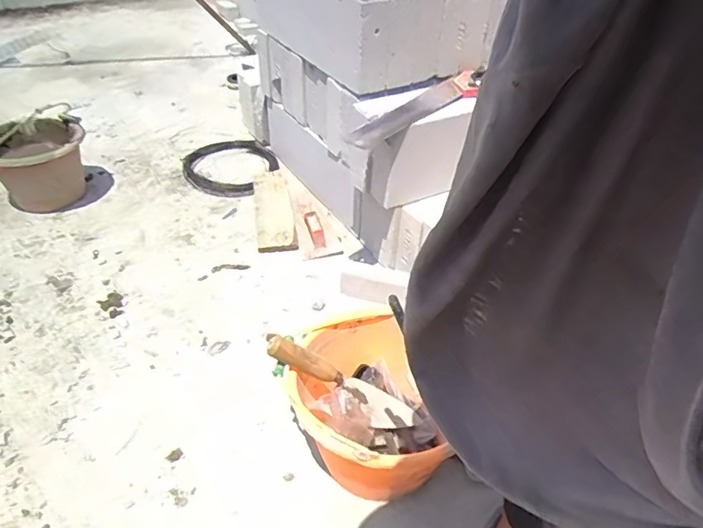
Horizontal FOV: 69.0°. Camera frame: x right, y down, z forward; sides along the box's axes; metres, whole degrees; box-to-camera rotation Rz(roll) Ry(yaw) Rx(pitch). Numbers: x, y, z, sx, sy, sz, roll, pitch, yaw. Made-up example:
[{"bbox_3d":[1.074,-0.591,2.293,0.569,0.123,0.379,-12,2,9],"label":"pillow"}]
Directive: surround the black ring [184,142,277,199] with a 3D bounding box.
[{"bbox_3d":[-0.383,-0.315,1.643,0.299,0.025,0.350,-12,41,-15],"label":"black ring"}]

